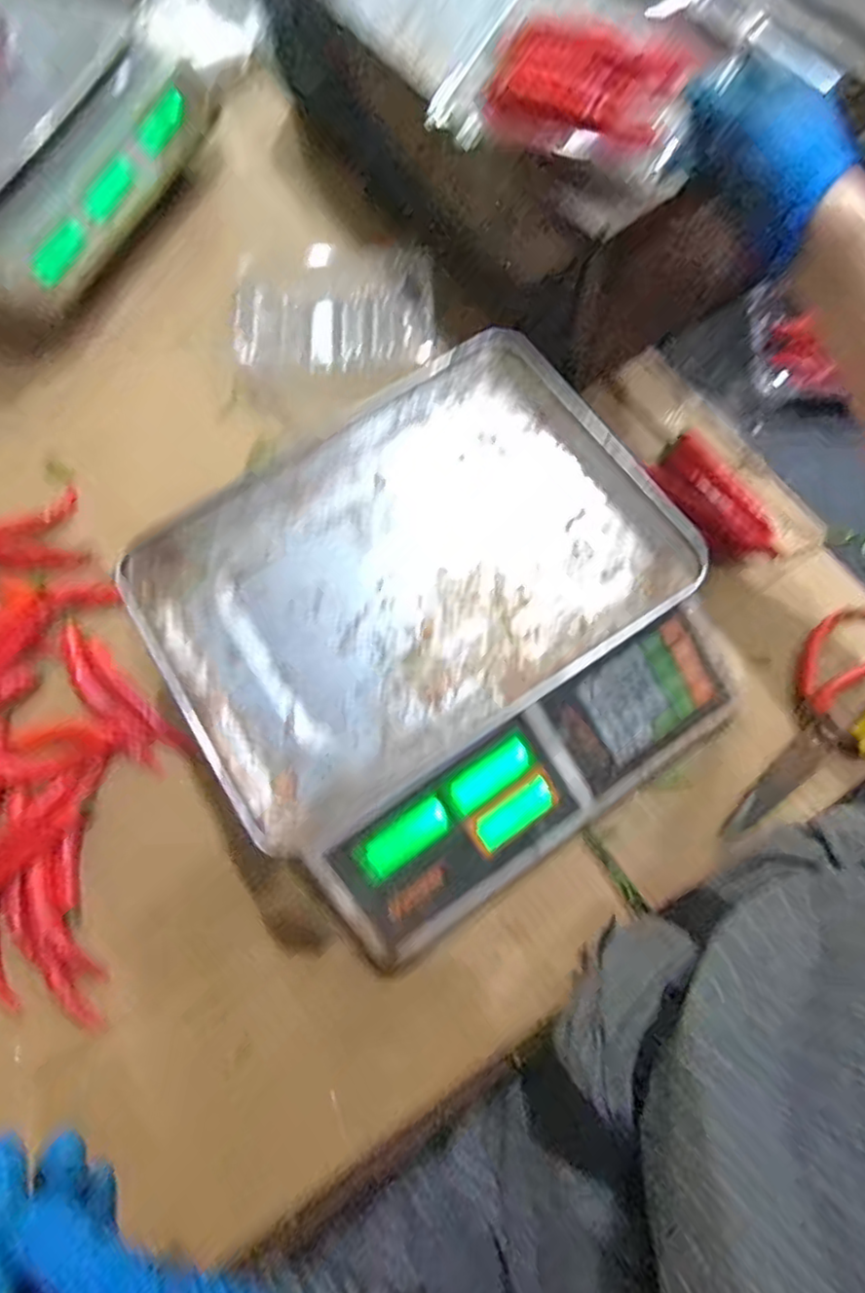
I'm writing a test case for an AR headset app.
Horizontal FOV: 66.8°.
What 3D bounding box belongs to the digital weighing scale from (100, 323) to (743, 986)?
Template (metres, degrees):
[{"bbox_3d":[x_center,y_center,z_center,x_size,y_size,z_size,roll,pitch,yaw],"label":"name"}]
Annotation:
[{"bbox_3d":[0.007,-0.011,0.459,0.326,0.109,0.320,-34,73,-7],"label":"digital weighing scale"}]

